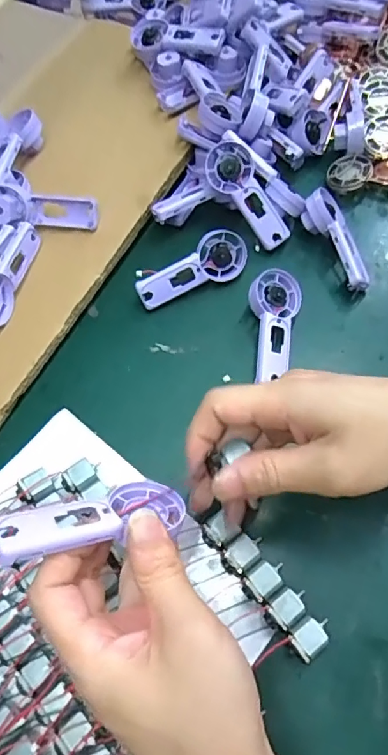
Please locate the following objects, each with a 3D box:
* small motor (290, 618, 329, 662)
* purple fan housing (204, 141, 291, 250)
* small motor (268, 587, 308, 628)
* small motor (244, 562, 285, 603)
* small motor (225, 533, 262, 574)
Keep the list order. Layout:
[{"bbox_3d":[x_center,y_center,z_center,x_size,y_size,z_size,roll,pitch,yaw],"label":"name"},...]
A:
[{"bbox_3d":[0.069,0.153,0.301,0.025,0.018,0.016,-36,70,-15],"label":"small motor"},{"bbox_3d":[0.046,-0.152,0.423,0.035,0.019,0.093,-37,96,-15],"label":"purple fan housing"},{"bbox_3d":[0.058,0.139,0.310,0.023,0.017,0.018,-36,70,-15],"label":"small motor"},{"bbox_3d":[0.044,0.125,0.315,0.025,0.015,0.017,-34,70,-14],"label":"small motor"},{"bbox_3d":[0.032,0.110,0.321,0.024,0.012,0.016,-42,72,-17],"label":"small motor"}]

